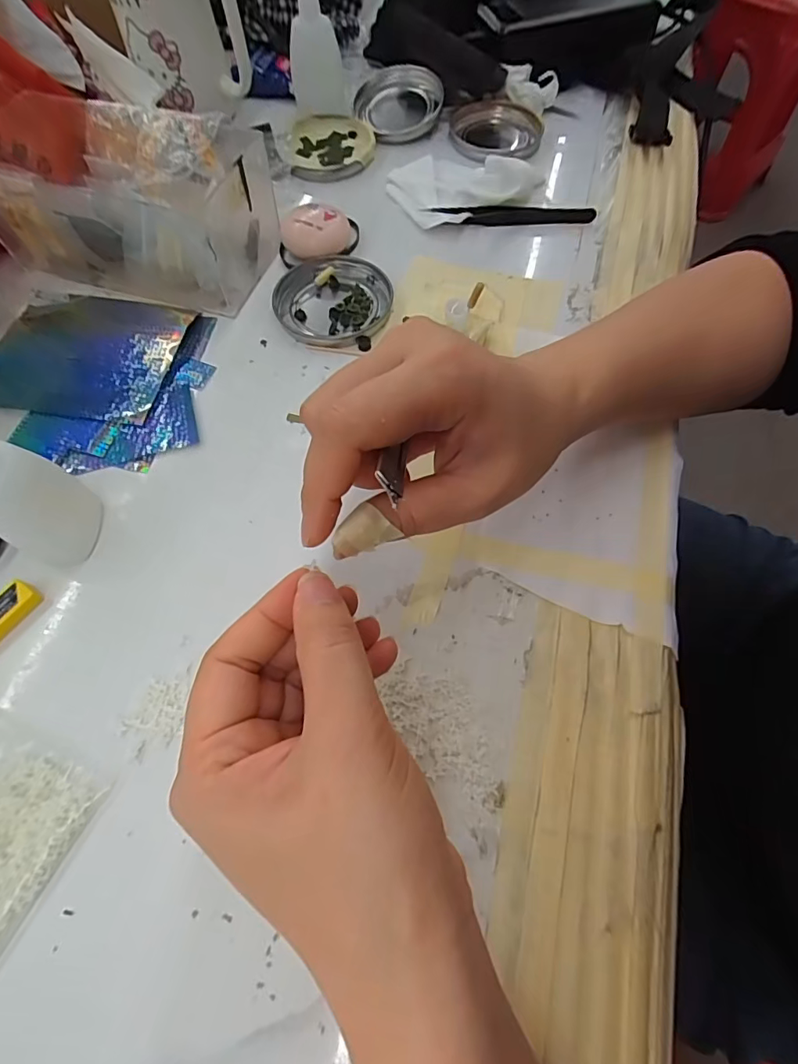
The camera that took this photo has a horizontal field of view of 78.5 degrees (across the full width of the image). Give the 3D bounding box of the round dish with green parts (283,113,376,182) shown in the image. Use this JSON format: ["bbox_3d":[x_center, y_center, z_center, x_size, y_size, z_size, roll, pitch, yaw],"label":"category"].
[{"bbox_3d":[-0.059,-0.324,0.409,0.073,0.012,0.076,0,65,0],"label":"round dish with green parts"}]

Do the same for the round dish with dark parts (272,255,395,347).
[{"bbox_3d":[-0.045,-0.157,0.332,0.076,0.010,0.074,0,65,0],"label":"round dish with dark parts"}]

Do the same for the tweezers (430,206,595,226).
[{"bbox_3d":[0.088,-0.239,0.368,0.117,0.009,0.016,4,65,2],"label":"tweezers"}]

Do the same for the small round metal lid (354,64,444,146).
[{"bbox_3d":[0.000,-0.375,0.425,0.074,0.022,0.082,-1,65,0],"label":"small round metal lid"}]

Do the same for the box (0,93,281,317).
[{"bbox_3d":[-0.181,-0.222,0.327,0.180,0.074,0.097,14,65,7],"label":"box"}]

